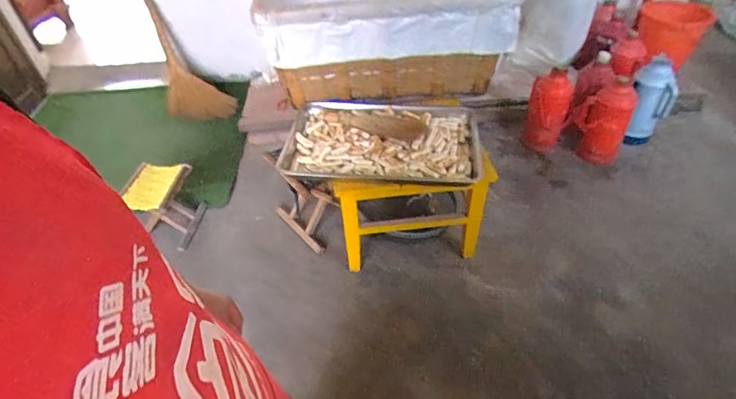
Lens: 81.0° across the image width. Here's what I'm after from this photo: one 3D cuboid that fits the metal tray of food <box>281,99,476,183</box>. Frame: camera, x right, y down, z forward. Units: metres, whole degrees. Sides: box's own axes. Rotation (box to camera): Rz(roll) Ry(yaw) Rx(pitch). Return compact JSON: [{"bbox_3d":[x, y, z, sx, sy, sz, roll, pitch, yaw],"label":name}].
[{"bbox_3d":[0.039,-0.182,1.365,0.606,0.062,0.374,2,44,6],"label":"metal tray of food"}]

